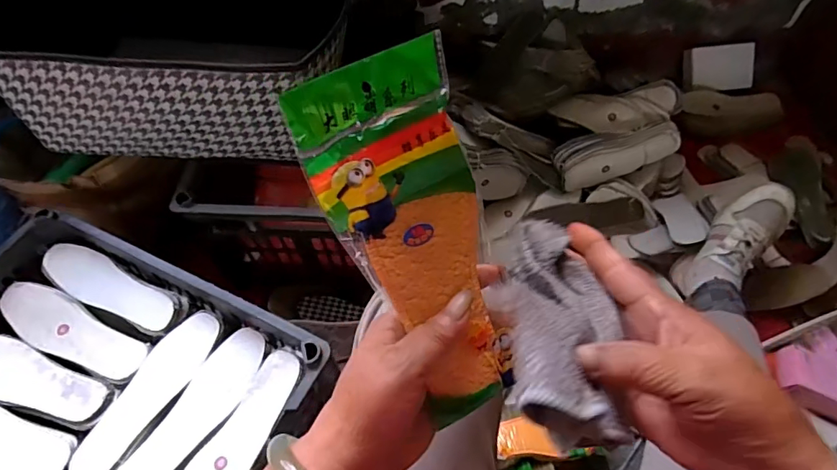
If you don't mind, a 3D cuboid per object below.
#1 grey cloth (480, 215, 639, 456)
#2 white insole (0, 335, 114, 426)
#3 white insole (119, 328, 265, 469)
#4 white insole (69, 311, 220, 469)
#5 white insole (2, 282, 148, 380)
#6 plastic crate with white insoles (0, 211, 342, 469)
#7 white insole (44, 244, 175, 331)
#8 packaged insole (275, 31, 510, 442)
[{"bbox_3d":[0.078,0.048,0.281,0.068,0.040,0.142,4,39,4],"label":"grey cloth"},{"bbox_3d":[-0.489,0.182,0.615,0.221,0.012,0.067,17,61,11],"label":"white insole"},{"bbox_3d":[-0.263,0.212,0.584,0.074,0.012,0.223,25,63,16],"label":"white insole"},{"bbox_3d":[-0.330,0.191,0.605,0.073,0.006,0.217,24,62,15],"label":"white insole"},{"bbox_3d":[-0.460,0.127,0.652,0.222,0.018,0.067,21,62,14],"label":"white insole"},{"bbox_3d":[-0.417,0.182,0.601,0.427,0.097,0.338,23,62,15],"label":"plastic crate with white insoles"},{"bbox_3d":[-0.428,0.072,0.679,0.207,0.018,0.063,25,63,16],"label":"white insole"},{"bbox_3d":[0.004,0.008,0.278,0.084,0.208,0.014,-24,17,-12],"label":"packaged insole"}]

